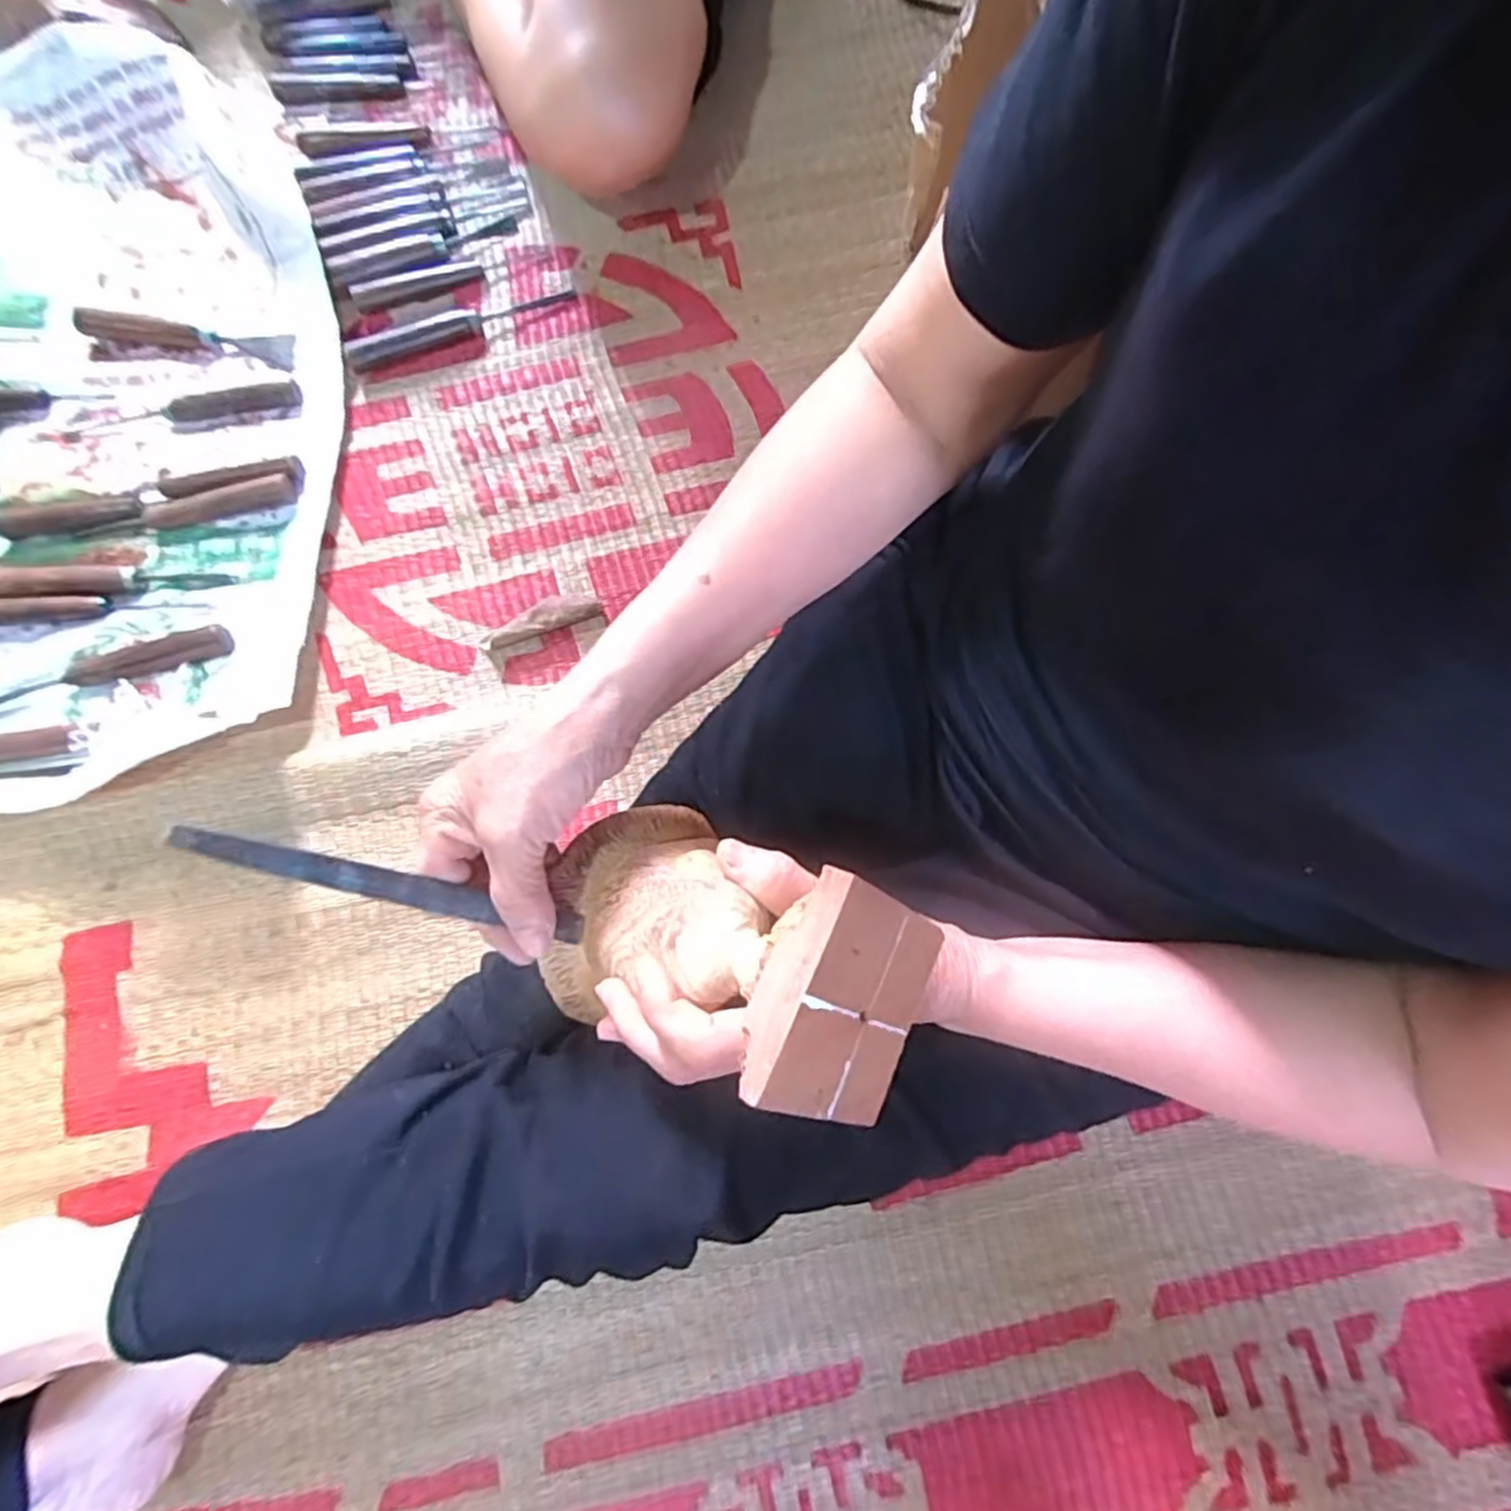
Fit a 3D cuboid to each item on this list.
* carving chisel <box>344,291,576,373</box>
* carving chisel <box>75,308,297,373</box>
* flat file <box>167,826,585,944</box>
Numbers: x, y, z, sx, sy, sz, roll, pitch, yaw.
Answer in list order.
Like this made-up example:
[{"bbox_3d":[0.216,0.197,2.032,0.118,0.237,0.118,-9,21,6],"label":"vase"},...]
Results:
[{"bbox_3d":[-0.240,-0.353,0.608,0.183,0.017,0.025,-24,80,-4],"label":"carving chisel"},{"bbox_3d":[-0.458,-0.340,0.602,0.172,0.015,0.029,8,79,2],"label":"carving chisel"},{"bbox_3d":[-0.151,0.055,0.315,0.160,0.006,0.013,19,78,-22],"label":"flat file"}]

